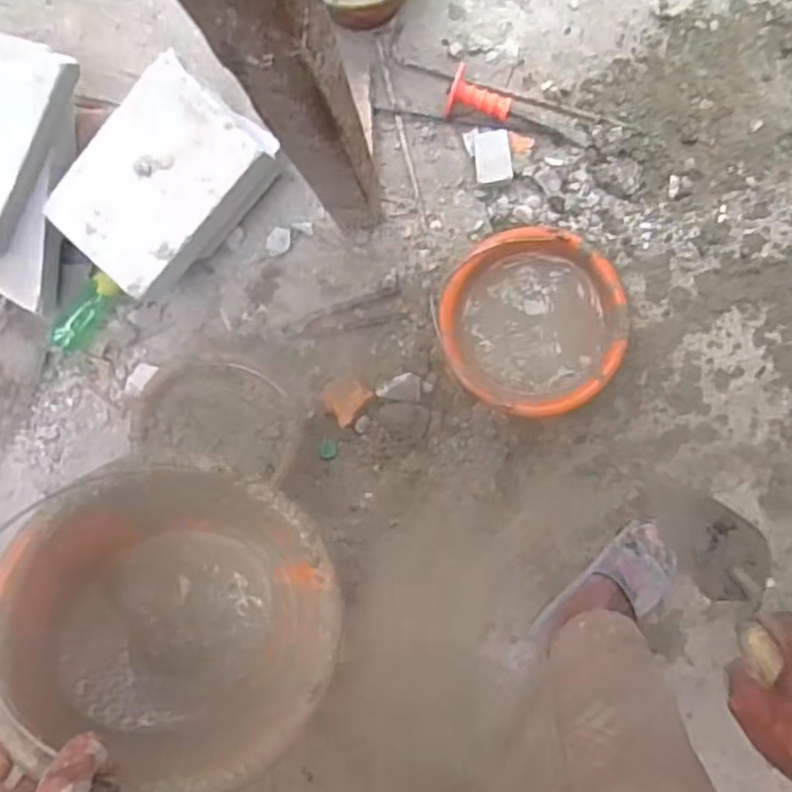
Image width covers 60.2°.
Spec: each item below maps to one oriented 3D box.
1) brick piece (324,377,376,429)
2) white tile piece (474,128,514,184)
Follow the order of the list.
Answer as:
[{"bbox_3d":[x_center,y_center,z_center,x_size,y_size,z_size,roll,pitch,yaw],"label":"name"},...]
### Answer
[{"bbox_3d":[-0.083,0.002,1.118,0.072,0.049,0.079,0,93,8],"label":"brick piece"},{"bbox_3d":[0.151,-0.374,1.066,0.057,0.008,0.075,0,103,28],"label":"white tile piece"}]

